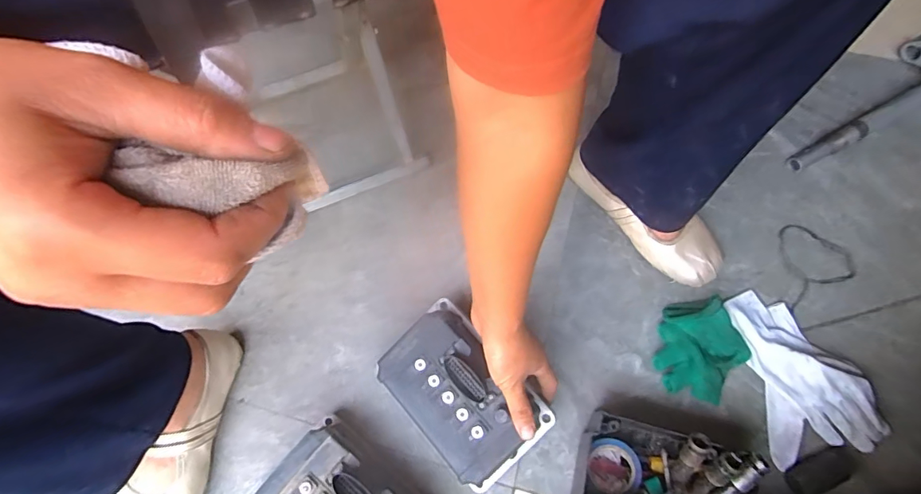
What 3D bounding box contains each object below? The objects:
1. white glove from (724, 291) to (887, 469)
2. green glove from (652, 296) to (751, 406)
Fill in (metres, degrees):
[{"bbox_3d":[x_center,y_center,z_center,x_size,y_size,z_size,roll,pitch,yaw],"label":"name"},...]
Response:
[{"bbox_3d":[0.406,0.143,0.562,0.127,0.046,0.198,-9,68,-2],"label":"white glove"},{"bbox_3d":[0.297,0.122,0.581,0.102,0.044,0.127,13,69,7],"label":"green glove"}]

